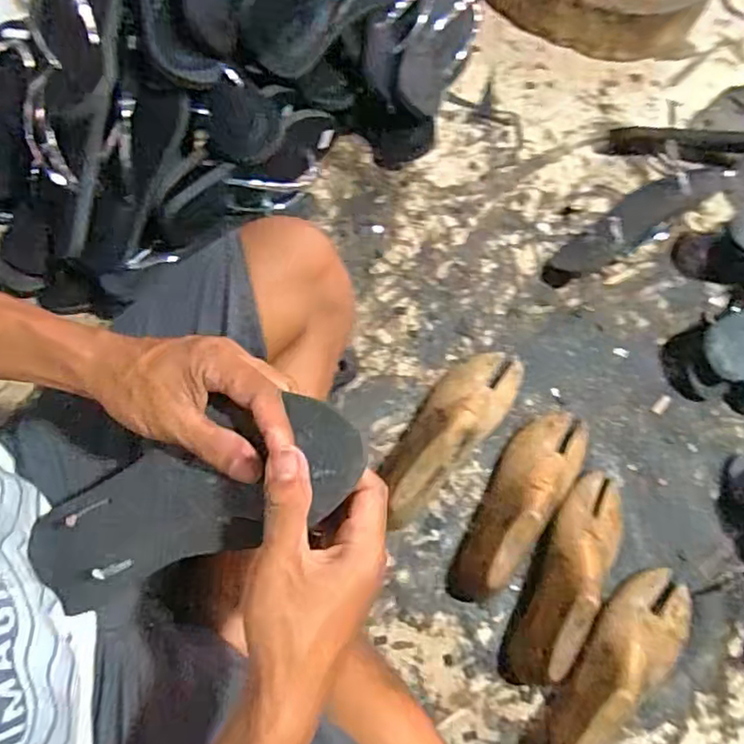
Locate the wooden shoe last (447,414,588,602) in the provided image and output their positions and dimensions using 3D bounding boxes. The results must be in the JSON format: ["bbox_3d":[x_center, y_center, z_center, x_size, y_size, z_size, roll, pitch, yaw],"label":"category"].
[{"bbox_3d":[0.156,0.132,0.640,0.069,0.070,0.238,38,74,9],"label":"wooden shoe last"}]

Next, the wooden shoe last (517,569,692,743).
[{"bbox_3d":[0.248,0.305,0.595,0.085,0.095,0.256,42,75,10],"label":"wooden shoe last"}]

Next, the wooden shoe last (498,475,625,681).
[{"bbox_3d":[0.207,0.210,0.627,0.078,0.081,0.239,32,74,7],"label":"wooden shoe last"}]

